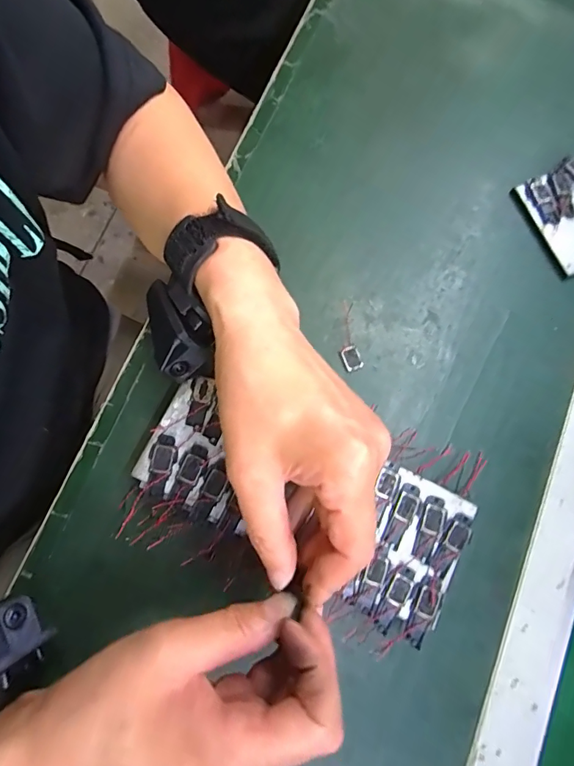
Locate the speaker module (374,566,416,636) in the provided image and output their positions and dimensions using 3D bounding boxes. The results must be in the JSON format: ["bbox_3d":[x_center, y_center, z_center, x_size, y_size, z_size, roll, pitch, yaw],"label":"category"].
[{"bbox_3d":[0.064,0.128,0.261,0.012,0.004,0.039,30,80,4],"label":"speaker module"}]

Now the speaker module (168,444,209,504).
[{"bbox_3d":[-0.061,0.056,0.271,0.013,0.007,0.036,25,80,3],"label":"speaker module"}]

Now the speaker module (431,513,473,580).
[{"bbox_3d":[0.100,0.098,0.268,0.015,0.005,0.038,37,80,5],"label":"speaker module"}]

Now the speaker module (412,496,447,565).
[{"bbox_3d":[0.088,0.090,0.270,0.014,0.004,0.039,18,79,1],"label":"speaker module"}]

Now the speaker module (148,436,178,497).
[{"bbox_3d":[-0.077,0.051,0.272,0.016,0.005,0.037,7,84,2],"label":"speaker module"}]

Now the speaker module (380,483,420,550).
[{"bbox_3d":[0.071,0.082,0.271,0.013,0.004,0.040,25,80,3],"label":"speaker module"}]

